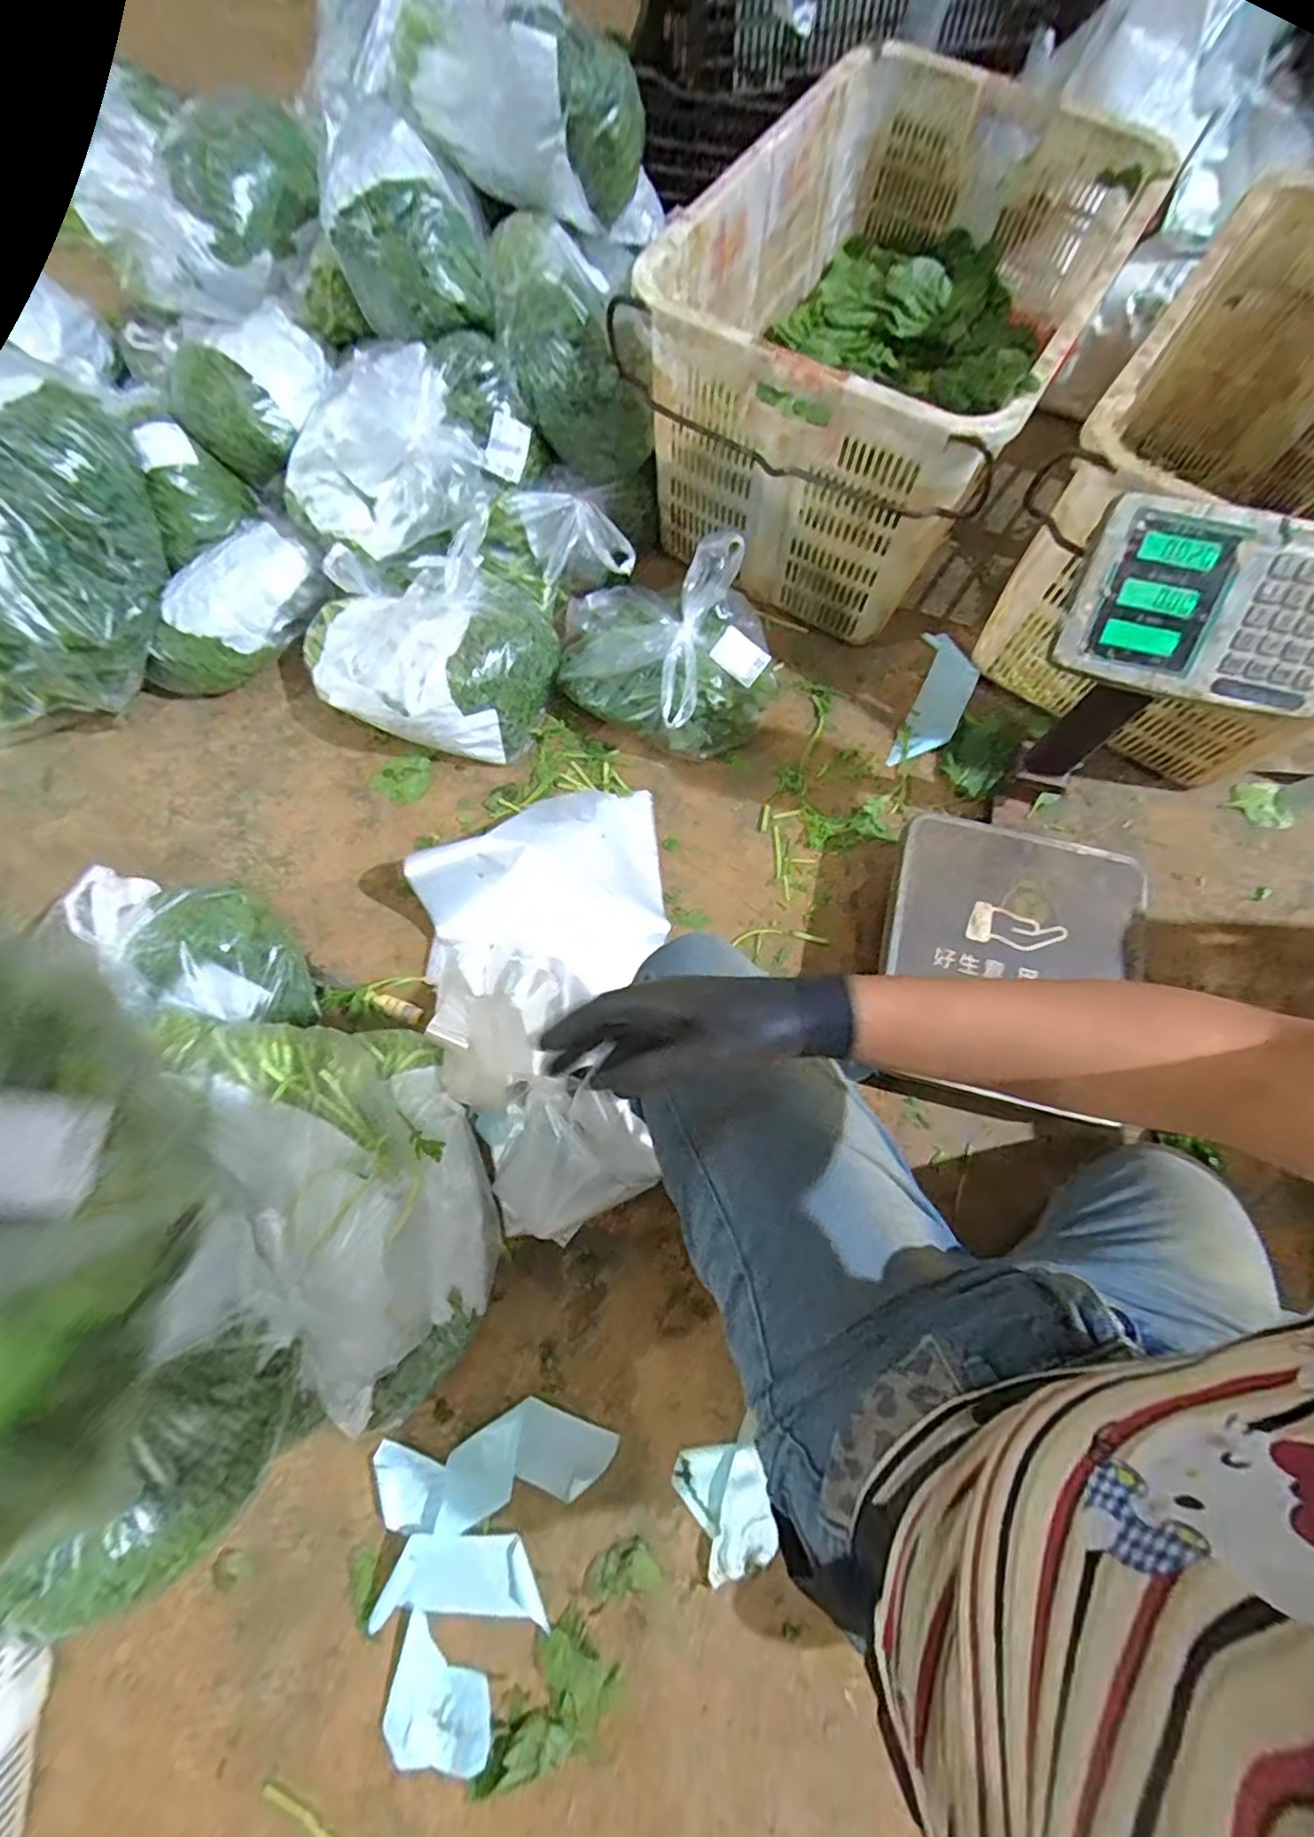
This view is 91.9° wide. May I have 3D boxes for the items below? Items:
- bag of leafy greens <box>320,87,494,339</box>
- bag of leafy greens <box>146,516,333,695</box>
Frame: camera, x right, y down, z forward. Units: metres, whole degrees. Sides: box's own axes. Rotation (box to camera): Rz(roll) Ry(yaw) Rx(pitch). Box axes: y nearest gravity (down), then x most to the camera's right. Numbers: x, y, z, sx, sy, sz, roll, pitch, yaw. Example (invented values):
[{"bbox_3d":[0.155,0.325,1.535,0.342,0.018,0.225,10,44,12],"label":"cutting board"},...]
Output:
[{"bbox_3d":[-0.328,-0.892,0.818,0.193,0.142,0.192,-8,73,-4],"label":"bag of leafy greens"},{"bbox_3d":[-0.620,-0.445,0.952,0.134,0.129,0.277,36,75,9],"label":"bag of leafy greens"}]

